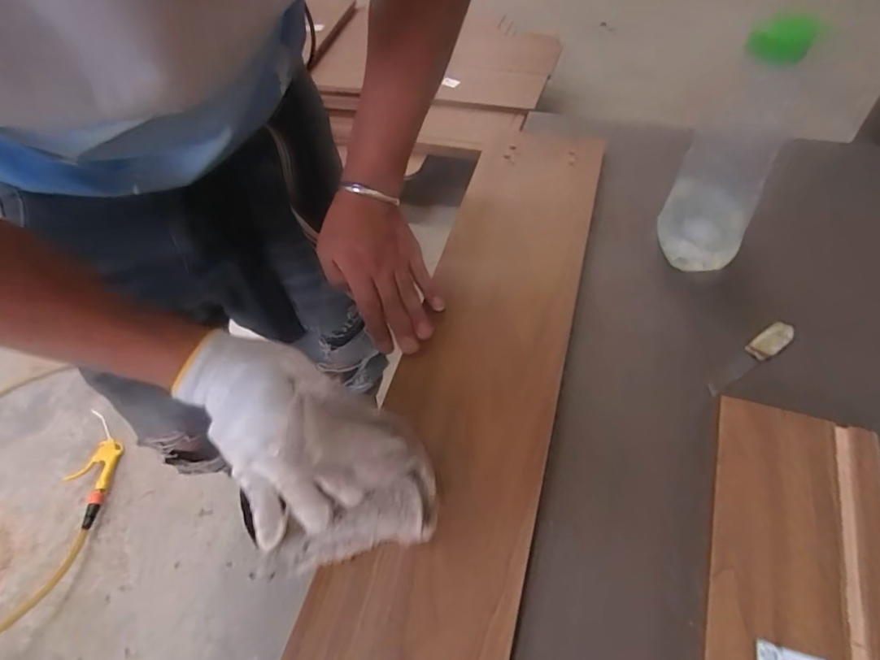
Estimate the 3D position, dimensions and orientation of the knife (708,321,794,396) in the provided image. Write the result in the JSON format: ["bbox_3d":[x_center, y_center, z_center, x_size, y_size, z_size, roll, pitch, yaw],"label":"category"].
[{"bbox_3d":[0.276,0.026,0.453,0.099,0.010,0.021,-36,60,-9],"label":"knife"}]

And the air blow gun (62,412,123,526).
[{"bbox_3d":[-0.802,0.313,1.166,0.118,0.026,0.270,-4,53,5],"label":"air blow gun"}]

